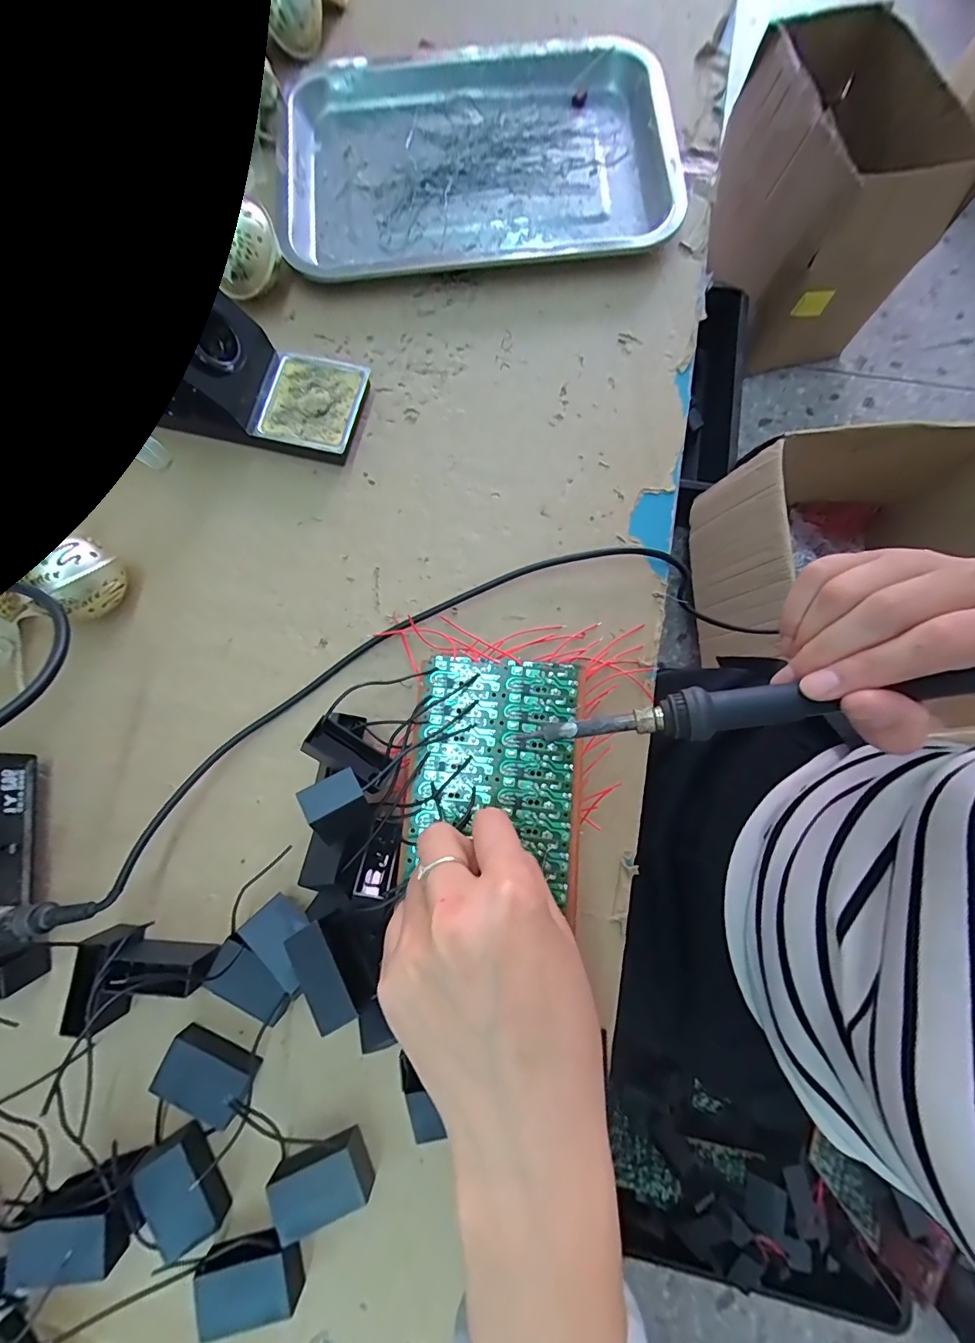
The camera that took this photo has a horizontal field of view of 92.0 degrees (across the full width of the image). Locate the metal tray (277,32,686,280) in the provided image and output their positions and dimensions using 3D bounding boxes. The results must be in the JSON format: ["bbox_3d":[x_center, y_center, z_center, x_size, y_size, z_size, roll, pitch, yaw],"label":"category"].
[{"bbox_3d":[-0.012,-0.419,0.377,0.308,0.026,0.219,0,80,1],"label":"metal tray"}]

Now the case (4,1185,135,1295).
[{"bbox_3d":[-0.207,0.282,0.239,0.050,0.040,0.027,-4,79,0],"label":"case"}]

